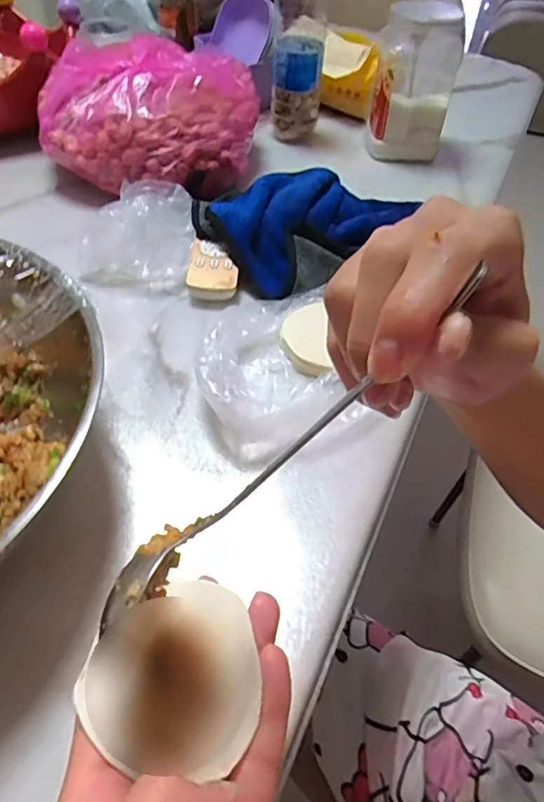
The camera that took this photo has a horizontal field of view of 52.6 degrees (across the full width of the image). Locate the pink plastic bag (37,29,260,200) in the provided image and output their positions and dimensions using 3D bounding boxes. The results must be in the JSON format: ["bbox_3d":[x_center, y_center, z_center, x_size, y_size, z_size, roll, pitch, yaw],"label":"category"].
[{"bbox_3d":[-0.133,-0.321,0.605,0.221,0.102,0.190,12,49,7],"label":"pink plastic bag"}]

